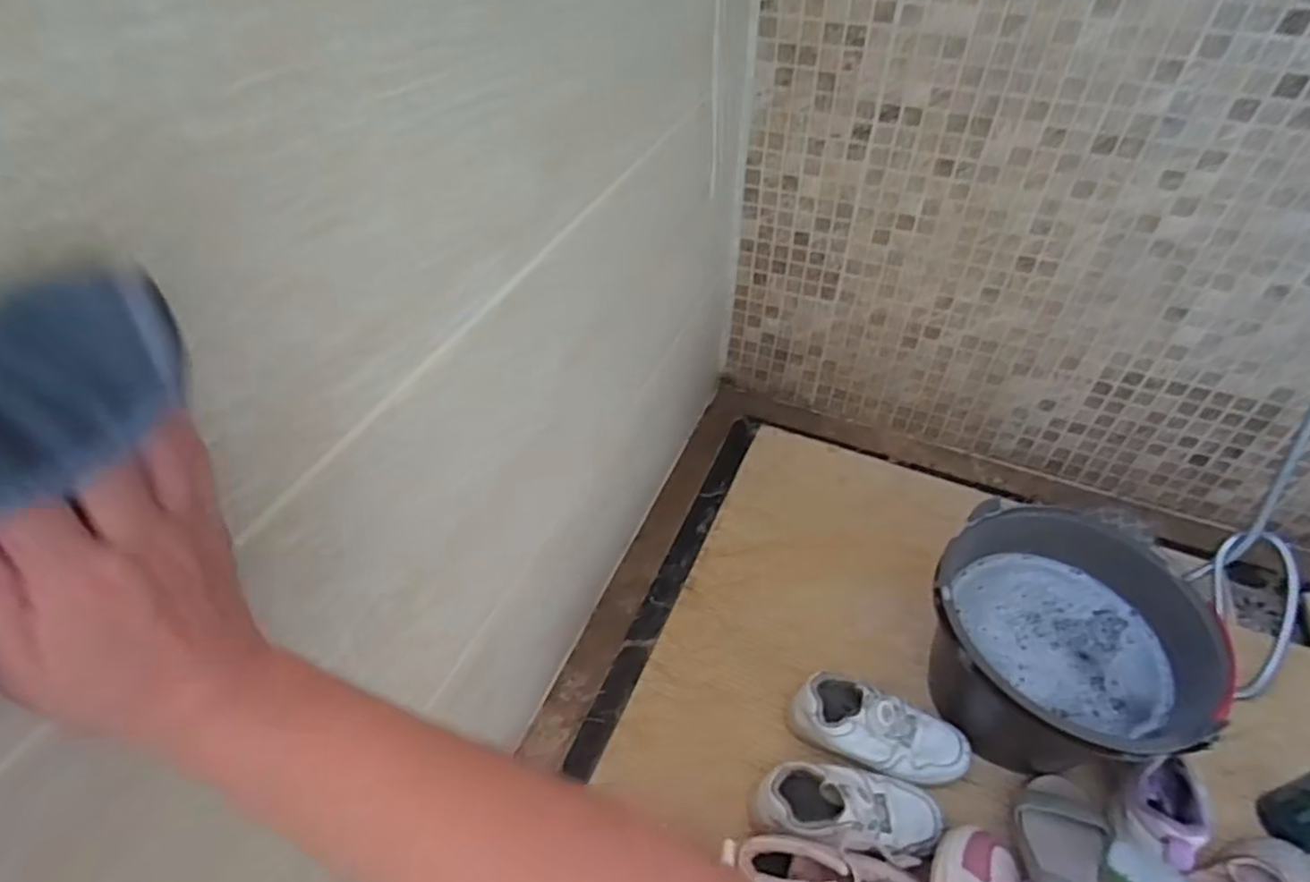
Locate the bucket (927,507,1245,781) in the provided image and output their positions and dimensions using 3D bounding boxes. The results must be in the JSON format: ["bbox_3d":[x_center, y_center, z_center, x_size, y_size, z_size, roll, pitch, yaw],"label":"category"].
[{"bbox_3d":[0.437,0.241,0.771,0.260,0.217,0.242,0,46,0],"label":"bucket"}]

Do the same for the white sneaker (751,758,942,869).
[{"bbox_3d":[0.203,0.383,0.709,0.197,0.065,0.091,4,46,3],"label":"white sneaker"}]

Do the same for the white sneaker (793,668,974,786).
[{"bbox_3d":[0.255,0.328,0.776,0.192,0.064,0.081,21,49,19],"label":"white sneaker"}]

